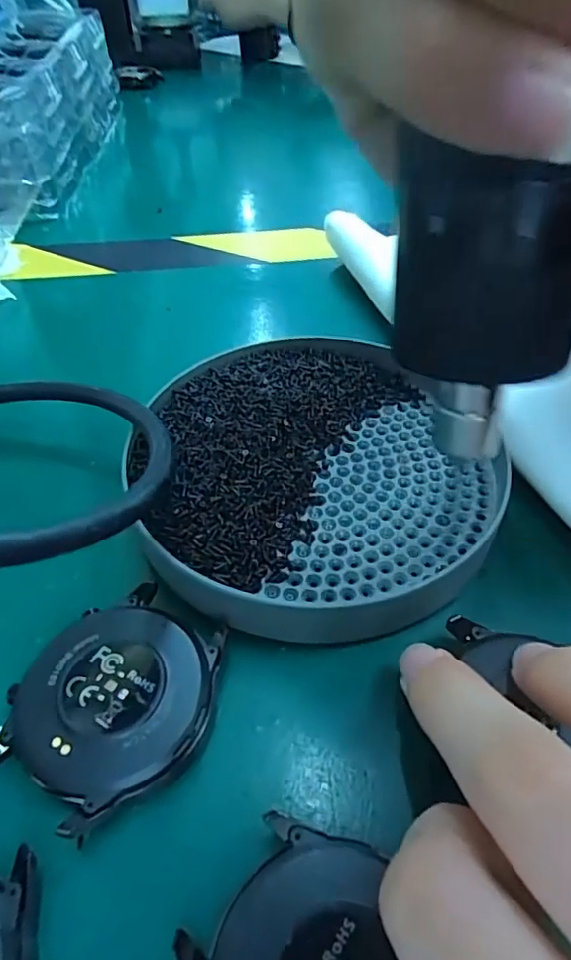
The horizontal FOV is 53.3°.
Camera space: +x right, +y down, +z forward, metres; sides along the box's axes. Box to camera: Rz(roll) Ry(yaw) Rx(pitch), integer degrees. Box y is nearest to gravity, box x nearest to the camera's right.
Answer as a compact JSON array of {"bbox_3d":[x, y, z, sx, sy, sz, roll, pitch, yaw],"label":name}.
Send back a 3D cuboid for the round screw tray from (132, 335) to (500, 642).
[{"bbox_3d":[0.008,-0.004,0.180,0.106,0.021,0.110,-2,45,2],"label":"round screw tray"}]

